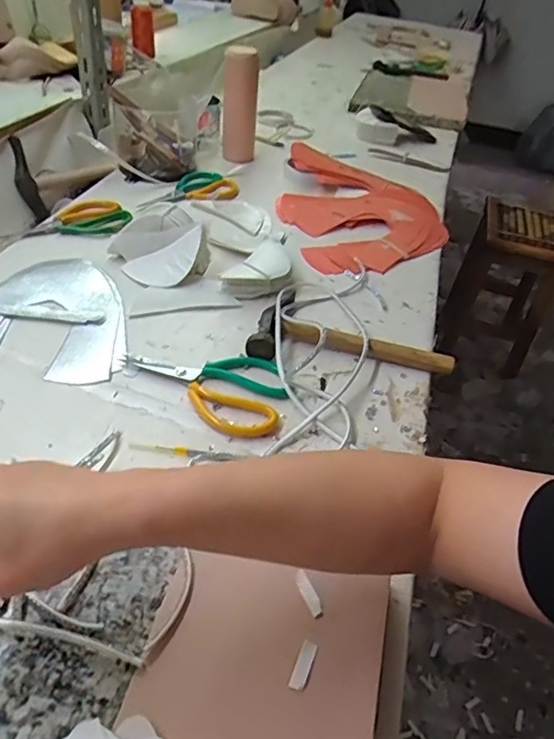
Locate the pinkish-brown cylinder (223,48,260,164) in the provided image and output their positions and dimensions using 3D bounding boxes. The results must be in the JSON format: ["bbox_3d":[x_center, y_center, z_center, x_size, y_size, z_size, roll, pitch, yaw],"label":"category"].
[{"bbox_3d":[-0.067,-0.484,1.002,0.062,0.176,0.066,2,42,-7],"label":"pinkish-brown cylinder"}]

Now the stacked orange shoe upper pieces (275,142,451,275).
[{"bbox_3d":[0.144,-0.277,0.915,0.275,0.052,0.361,7,41,0],"label":"stacked orange shoe upper pieces"}]

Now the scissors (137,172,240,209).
[{"bbox_3d":[-0.140,-0.297,0.929,0.100,0.017,0.185,22,43,17],"label":"scissors"}]

